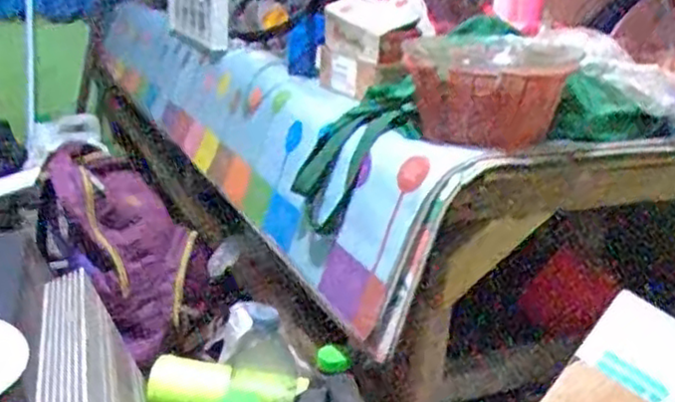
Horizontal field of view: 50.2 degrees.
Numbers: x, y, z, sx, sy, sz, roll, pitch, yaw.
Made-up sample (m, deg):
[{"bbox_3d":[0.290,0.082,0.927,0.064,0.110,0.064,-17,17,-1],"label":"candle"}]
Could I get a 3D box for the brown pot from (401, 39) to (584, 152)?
[{"bbox_3d":[0.187,-0.127,0.858,0.163,0.109,0.172,10,20,20],"label":"brown pot"}]

